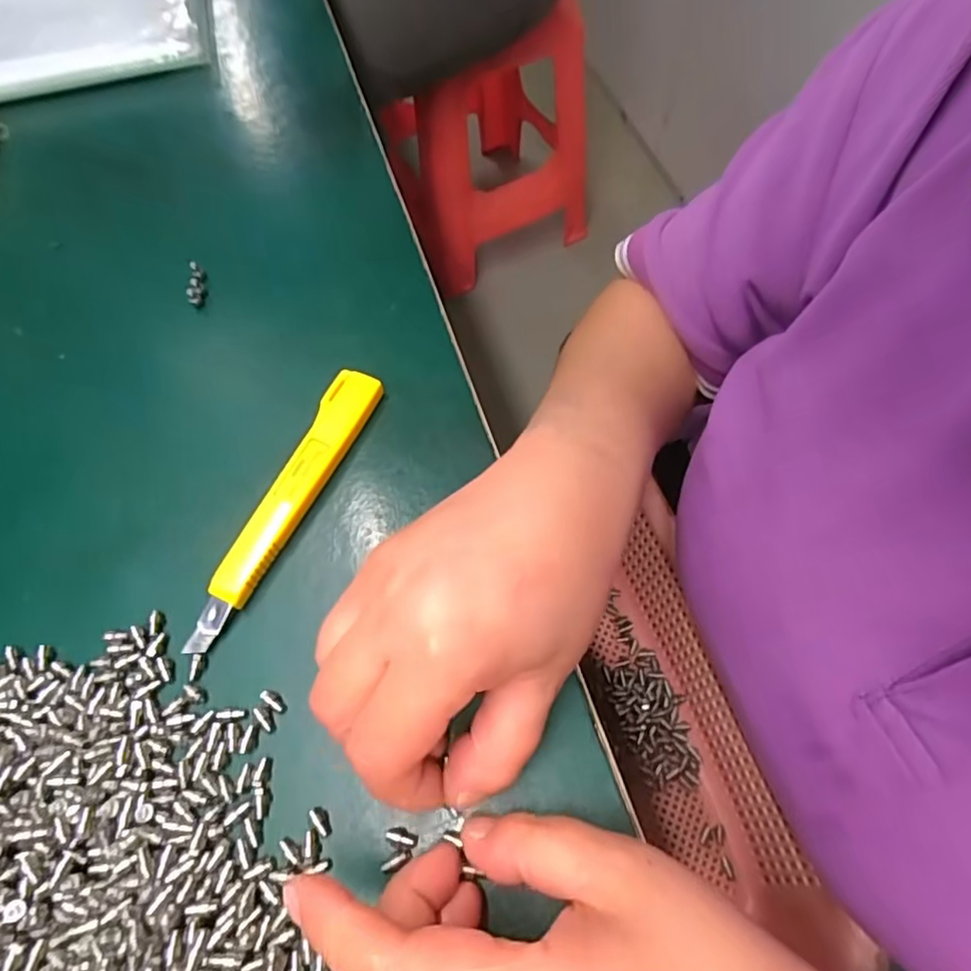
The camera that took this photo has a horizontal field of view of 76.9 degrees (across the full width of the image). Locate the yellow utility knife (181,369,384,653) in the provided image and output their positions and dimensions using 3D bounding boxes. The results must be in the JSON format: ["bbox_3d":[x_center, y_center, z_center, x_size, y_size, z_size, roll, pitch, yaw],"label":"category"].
[{"bbox_3d":[-0.085,0.006,0.259,0.020,0.012,0.132,23,69,13],"label":"yellow utility knife"}]

